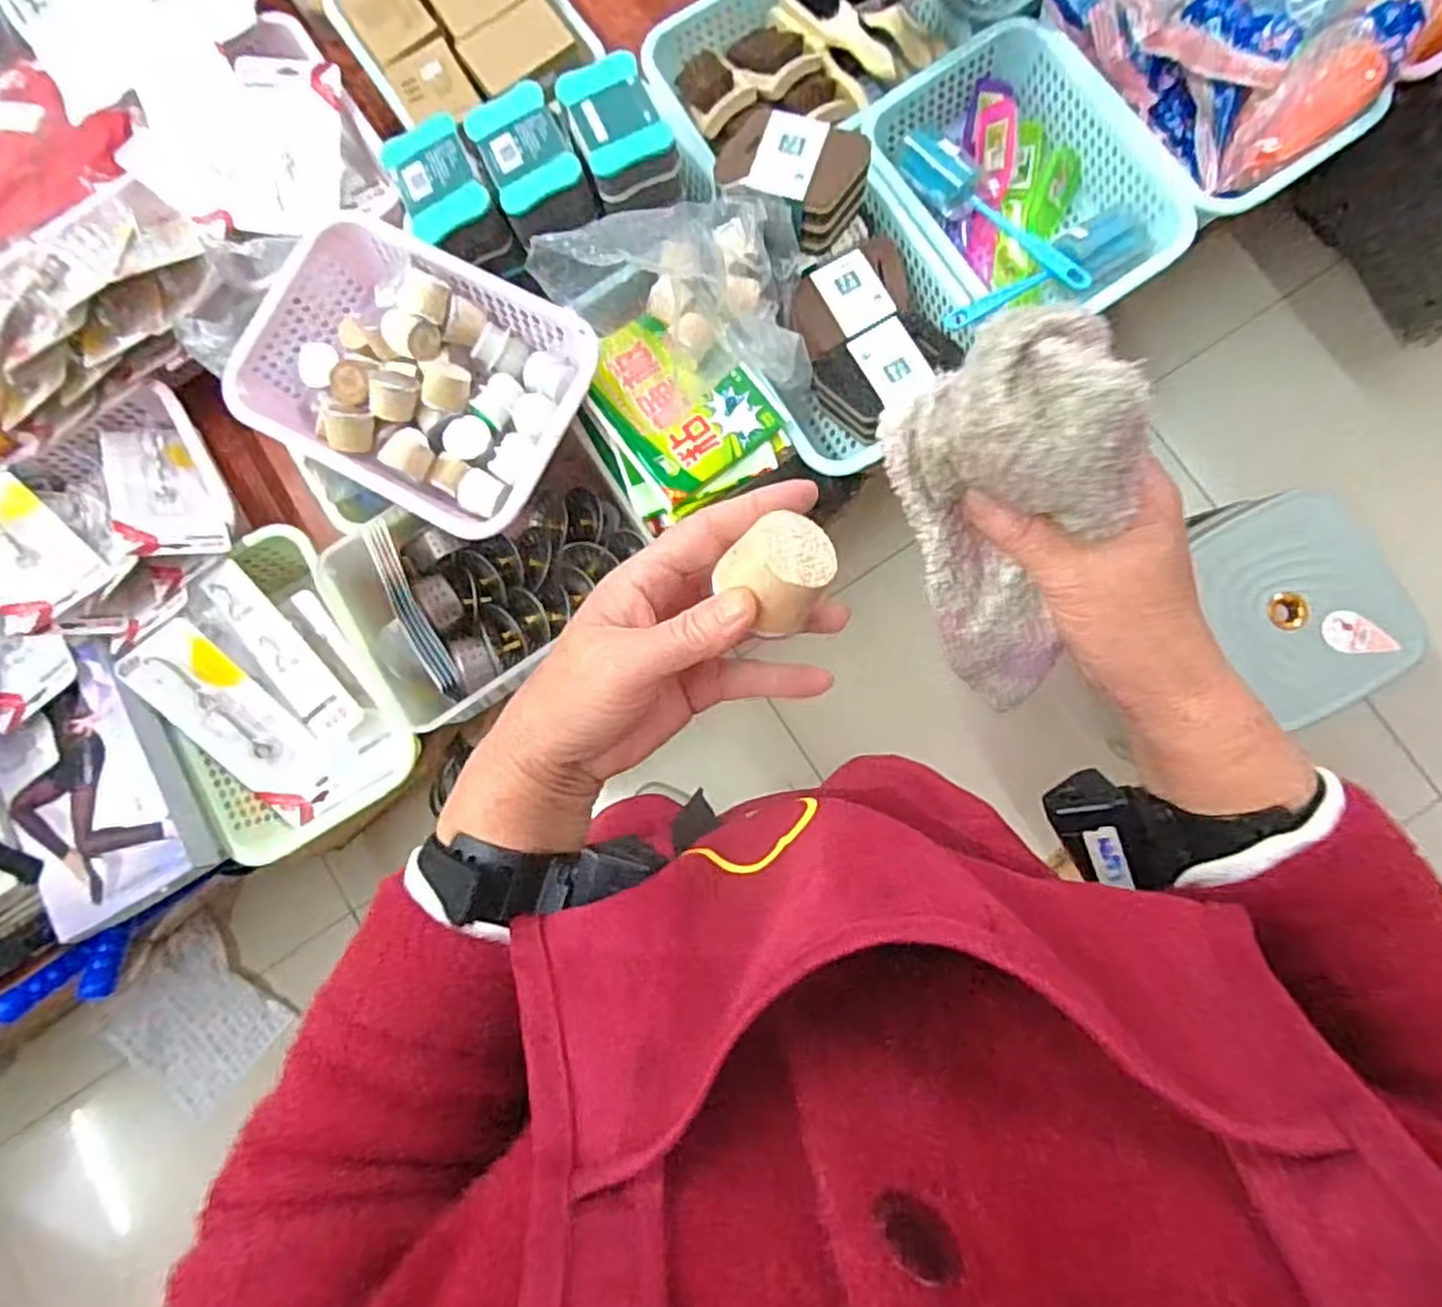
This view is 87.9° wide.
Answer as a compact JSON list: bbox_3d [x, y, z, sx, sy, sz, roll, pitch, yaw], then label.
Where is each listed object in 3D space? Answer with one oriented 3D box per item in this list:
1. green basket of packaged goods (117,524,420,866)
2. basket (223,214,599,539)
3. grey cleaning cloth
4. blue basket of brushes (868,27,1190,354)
[{"bbox_3d":[-0.458,0.039,0.782,0.200,0.119,0.307,-24,83,2],"label":"green basket of packaged goods"},{"bbox_3d":[-0.280,-0.254,0.711,0.311,0.080,0.226,28,87,7],"label":"basket"},{"bbox_3d":[0.115,-0.044,0.313,0.081,0.180,0.051,-7,44,4],"label":"grey cleaning cloth"},{"bbox_3d":[0.299,-0.475,0.784,0.260,0.082,0.310,-31,82,1],"label":"blue basket of brushes"}]

